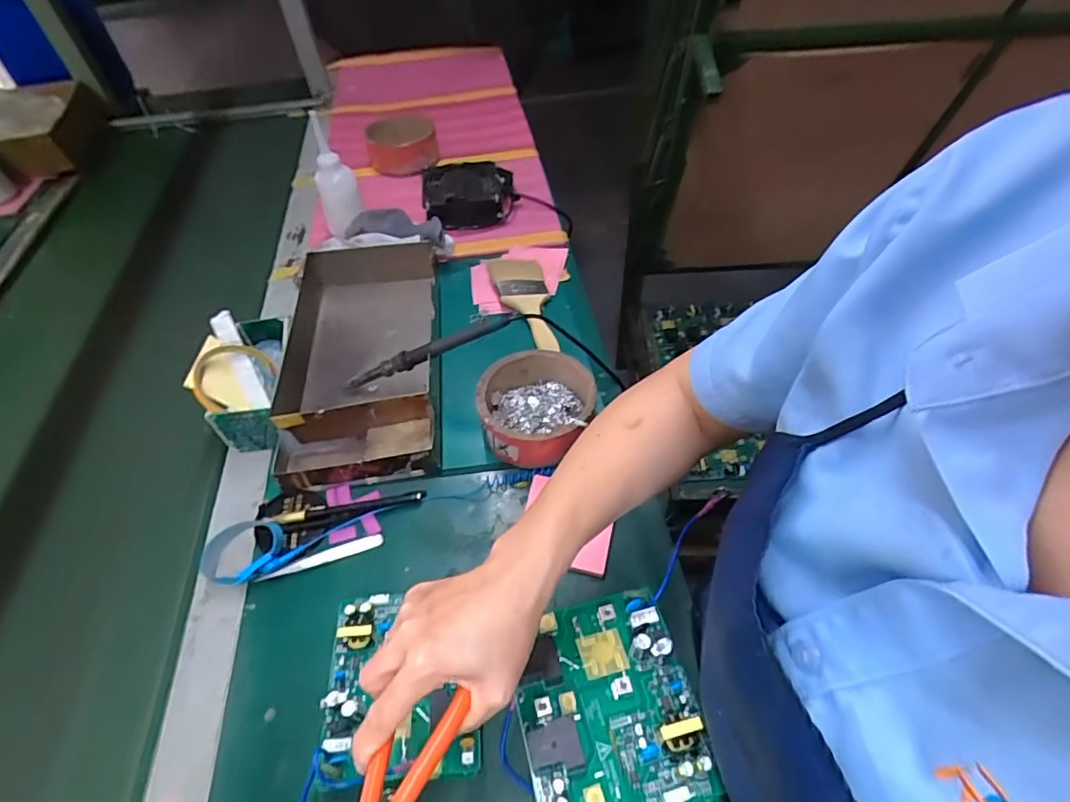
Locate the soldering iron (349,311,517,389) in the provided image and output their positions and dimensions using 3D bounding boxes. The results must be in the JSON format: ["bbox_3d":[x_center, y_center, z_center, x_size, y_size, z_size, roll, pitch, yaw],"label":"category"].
[{"bbox_3d":[-0.120,-0.055,0.599,0.206,0.019,0.019,-20,49,16],"label":"soldering iron"}]

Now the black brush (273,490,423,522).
[{"bbox_3d":[-0.181,0.103,0.540,0.141,0.015,0.013,-11,51,-6],"label":"black brush"}]

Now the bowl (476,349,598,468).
[{"bbox_3d":[0.002,0.007,0.590,0.118,0.053,0.122,-2,51,2],"label":"bowl"}]

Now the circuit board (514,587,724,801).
[{"bbox_3d":[0.046,0.194,0.356,0.111,0.028,0.130,-11,51,-5],"label":"circuit board"}]

